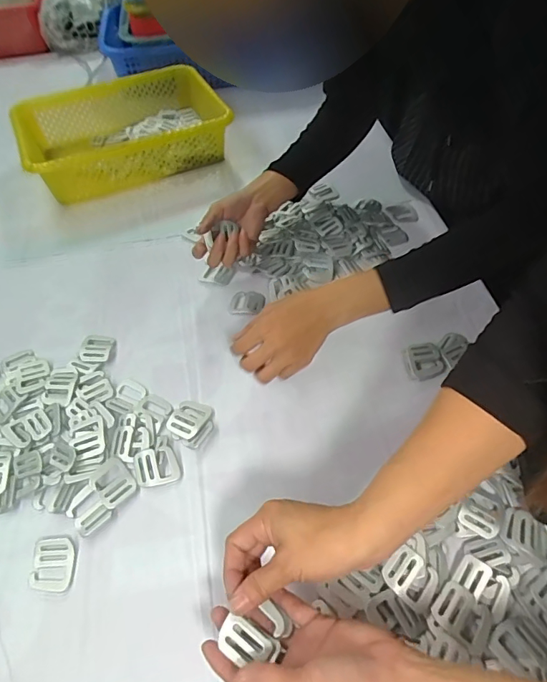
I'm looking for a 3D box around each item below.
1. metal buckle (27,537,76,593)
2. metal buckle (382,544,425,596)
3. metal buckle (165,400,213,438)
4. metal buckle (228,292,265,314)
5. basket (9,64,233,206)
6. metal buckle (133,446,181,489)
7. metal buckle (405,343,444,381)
[{"bbox_3d":[-0.210,0.211,0.429,0.039,0.004,0.047,-4,53,-1],"label":"metal buckle"},{"bbox_3d":[0.114,0.203,0.402,0.025,0.009,0.037,38,63,26],"label":"metal buckle"},{"bbox_3d":[-0.095,0.087,0.515,0.040,0.008,0.045,19,56,15],"label":"metal buckle"},{"bbox_3d":[-0.038,-0.054,0.623,0.049,0.005,0.040,0,53,2],"label":"metal buckle"},{"bbox_3d":[-0.258,-0.393,0.830,0.392,0.096,0.284,-27,57,-17],"label":"basket"},{"bbox_3d":[-0.125,0.134,0.481,0.045,0.004,0.040,-13,67,-10],"label":"metal buckle"},{"bbox_3d":[0.183,0.023,0.546,0.039,0.011,0.044,-14,70,1],"label":"metal buckle"}]

